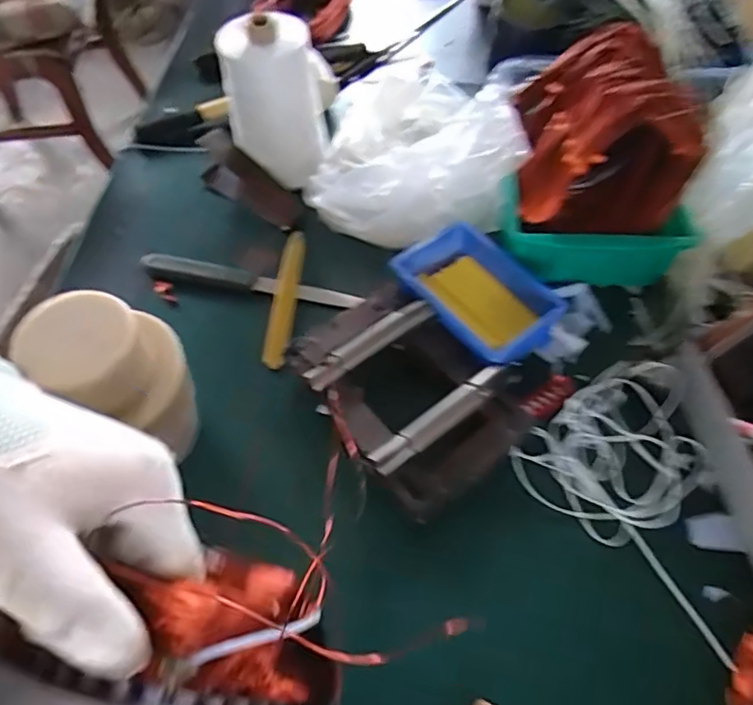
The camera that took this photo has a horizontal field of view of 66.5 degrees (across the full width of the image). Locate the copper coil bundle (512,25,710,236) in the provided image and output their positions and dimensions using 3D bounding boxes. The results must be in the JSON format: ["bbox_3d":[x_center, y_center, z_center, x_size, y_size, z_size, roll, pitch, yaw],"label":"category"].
[{"bbox_3d":[0.219,-0.225,0.571,0.176,0.121,0.215,-14,58,-8],"label":"copper coil bundle"}]

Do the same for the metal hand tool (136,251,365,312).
[{"bbox_3d":[-0.132,-0.075,0.597,0.236,0.007,0.022,12,58,8],"label":"metal hand tool"}]

